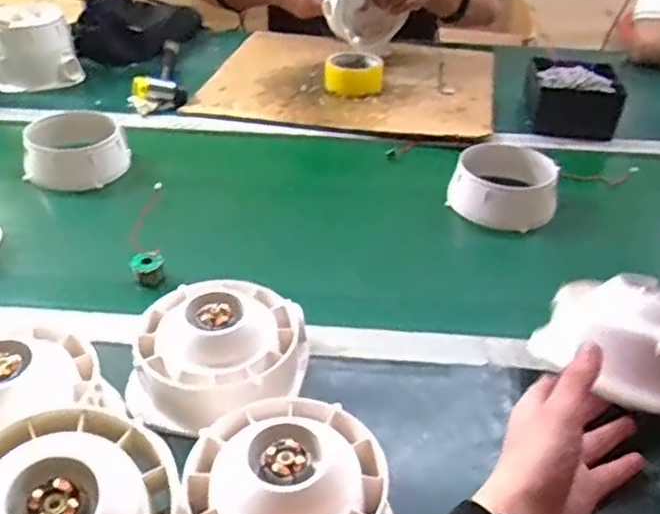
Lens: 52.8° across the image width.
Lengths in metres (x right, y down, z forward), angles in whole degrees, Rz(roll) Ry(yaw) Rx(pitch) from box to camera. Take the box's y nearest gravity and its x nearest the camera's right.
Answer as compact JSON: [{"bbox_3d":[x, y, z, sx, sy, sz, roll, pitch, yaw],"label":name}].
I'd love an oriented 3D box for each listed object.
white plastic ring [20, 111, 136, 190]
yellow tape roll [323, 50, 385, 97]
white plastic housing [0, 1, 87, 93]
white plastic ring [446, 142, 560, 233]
[{"bbox_3d":[-0.320,-0.139,0.843,0.122,0.055,0.122,-11,39,-17],"label":"white plastic ring"},{"bbox_3d":[0.038,-0.290,1.054,0.091,0.040,0.091,4,37,2],"label":"yellow tape roll"},{"bbox_3d":[-0.471,-0.330,1.062,0.133,0.105,0.133,-12,39,-18],"label":"white plastic housing"},{"bbox_3d":[0.209,-0.095,0.796,0.128,0.051,0.127,7,37,6],"label":"white plastic ring"}]

